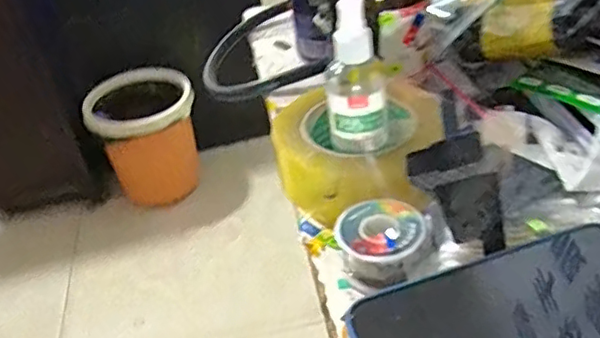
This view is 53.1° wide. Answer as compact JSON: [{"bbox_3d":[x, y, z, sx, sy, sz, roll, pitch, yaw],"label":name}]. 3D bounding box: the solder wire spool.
[{"bbox_3d":[0.050,0.048,0.370,0.050,0.034,0.050,-5,37,4],"label":"solder wire spool"}]

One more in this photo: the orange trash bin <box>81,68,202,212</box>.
[{"bbox_3d":[-0.407,-0.075,1.633,0.269,0.277,0.251,-16,37,-11],"label":"orange trash bin"}]

